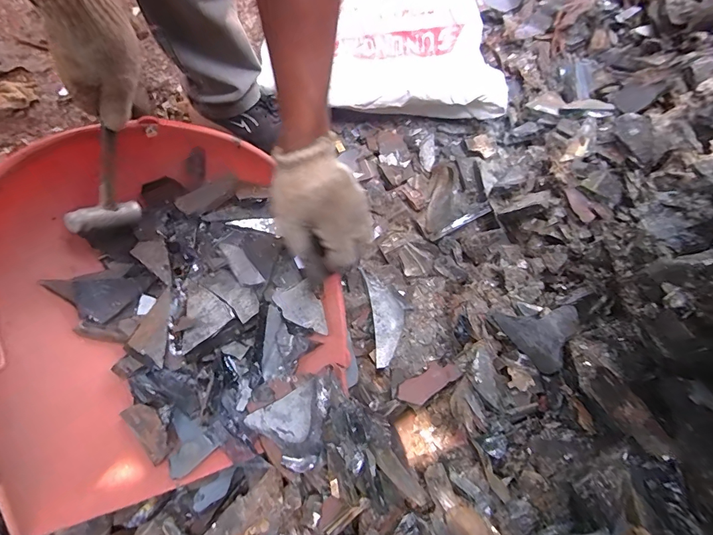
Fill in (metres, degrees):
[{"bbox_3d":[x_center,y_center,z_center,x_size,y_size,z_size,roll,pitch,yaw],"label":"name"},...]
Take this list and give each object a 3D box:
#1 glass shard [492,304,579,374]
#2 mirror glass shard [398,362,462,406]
[{"bbox_3d":[0.201,0.080,0.457,0.086,0.015,0.072,-3,71,33],"label":"glass shard"},{"bbox_3d":[0.085,0.138,0.485,0.077,0.007,0.036,-30,45,-19],"label":"mirror glass shard"}]

